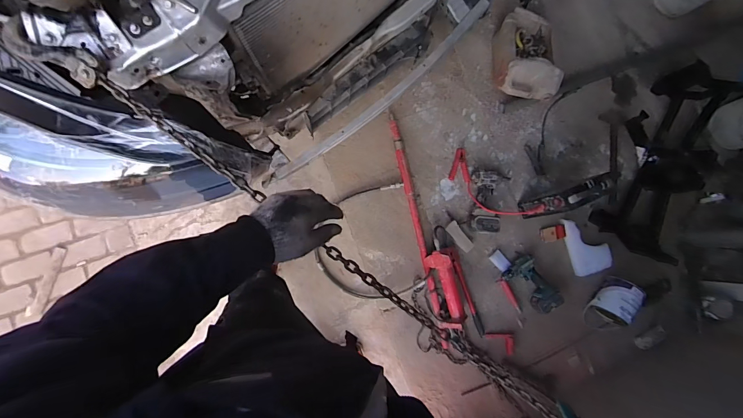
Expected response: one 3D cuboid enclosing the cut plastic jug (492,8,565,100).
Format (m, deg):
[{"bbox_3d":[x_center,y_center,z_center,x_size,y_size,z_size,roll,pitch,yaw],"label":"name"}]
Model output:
[{"bbox_3d":[0.637,-0.639,1.473,0.245,0.190,0.395,3,84,-9],"label":"cut plastic jug"}]

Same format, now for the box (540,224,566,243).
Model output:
[{"bbox_3d":[0.775,0.104,1.518,0.108,0.016,0.061,-11,86,-10],"label":"box"}]

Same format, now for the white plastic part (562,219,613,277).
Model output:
[{"bbox_3d":[0.919,0.153,1.501,0.167,0.054,0.242,-12,86,-10],"label":"white plastic part"}]

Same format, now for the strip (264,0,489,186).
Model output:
[{"bbox_3d":[0.046,-0.371,1.149,0.898,0.063,0.067,-41,92,-11],"label":"strip"}]

